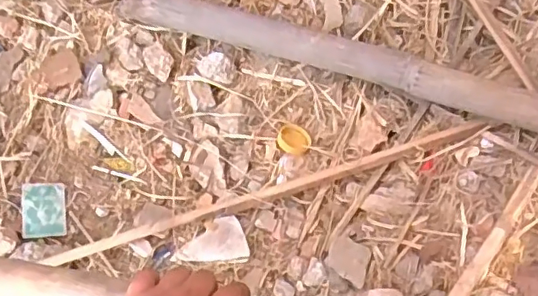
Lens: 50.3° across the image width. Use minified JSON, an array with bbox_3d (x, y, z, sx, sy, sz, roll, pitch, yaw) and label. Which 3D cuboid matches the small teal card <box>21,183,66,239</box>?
[{"bbox_3d":[-0.264,0.073,0.674,0.048,0.004,0.067,1,63,-24],"label":"small teal card"}]

